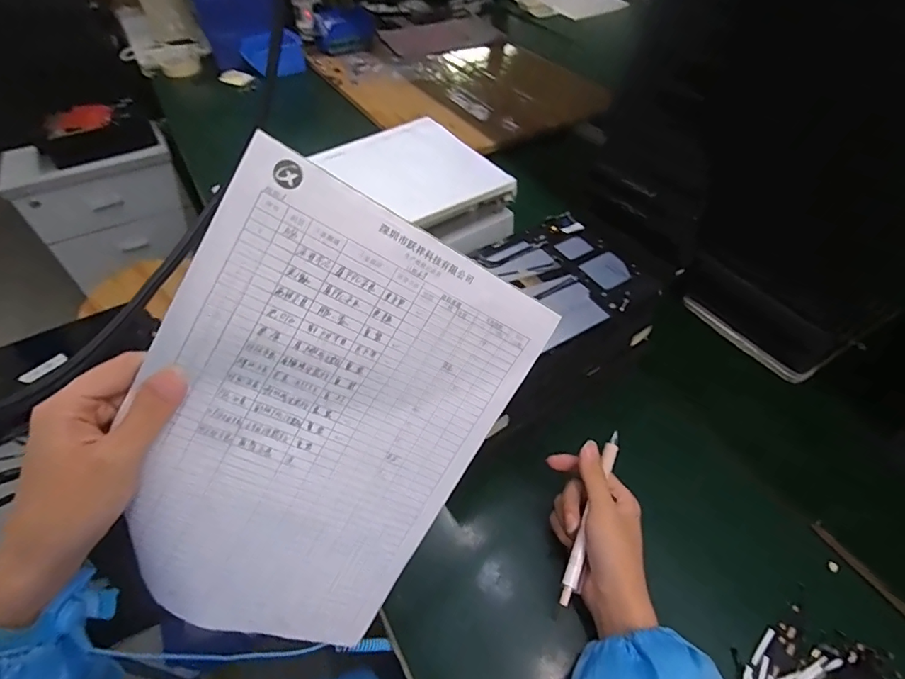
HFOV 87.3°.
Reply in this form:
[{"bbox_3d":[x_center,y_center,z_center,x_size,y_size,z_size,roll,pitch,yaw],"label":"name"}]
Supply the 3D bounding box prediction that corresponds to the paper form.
[{"bbox_3d":[-0.081,0.061,0.295,0.203,0.277,0.016,27,10,-26],"label":"paper form"}]

